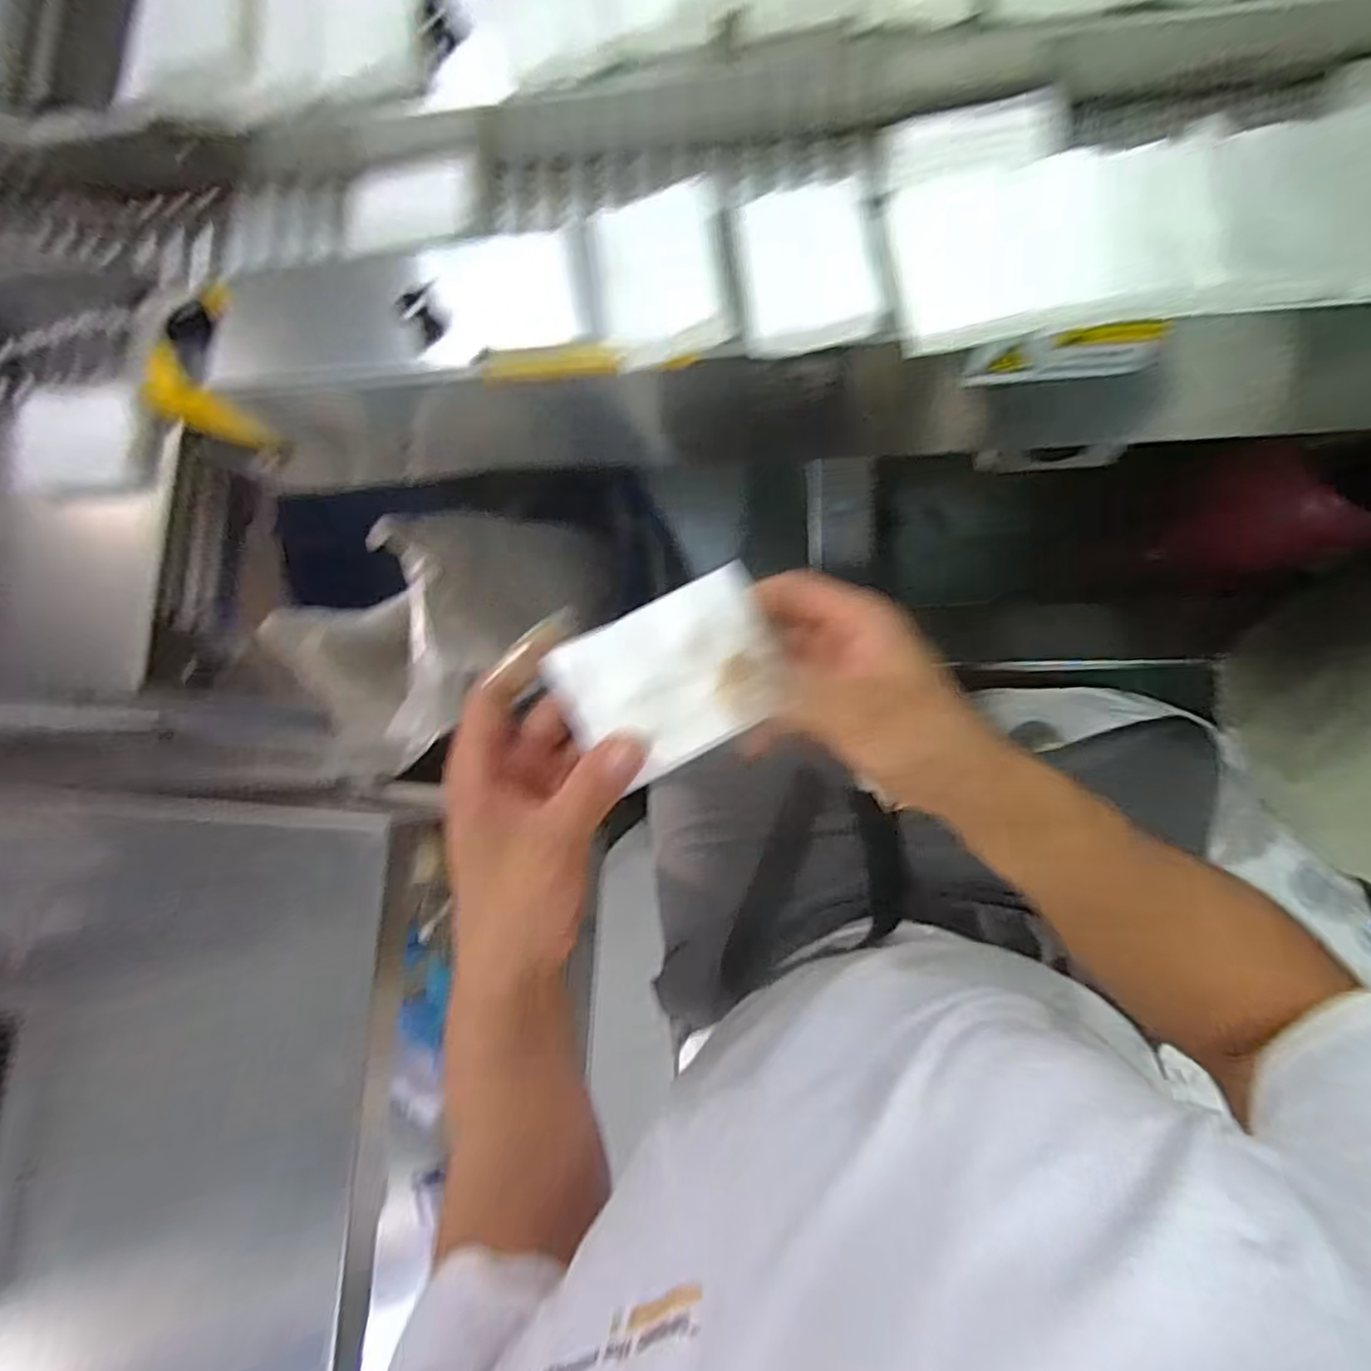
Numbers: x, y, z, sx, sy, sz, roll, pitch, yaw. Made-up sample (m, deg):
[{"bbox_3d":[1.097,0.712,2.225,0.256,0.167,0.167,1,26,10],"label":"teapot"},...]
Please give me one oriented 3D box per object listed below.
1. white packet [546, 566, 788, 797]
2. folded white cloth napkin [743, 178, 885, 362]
[{"bbox_3d":[-0.005,-0.003,0.313,0.104,0.016,0.075,-27,86,-6],"label":"white packet"},{"bbox_3d":[0.073,-0.258,0.404,0.077,0.018,0.109,-7,83,7],"label":"folded white cloth napkin"}]

